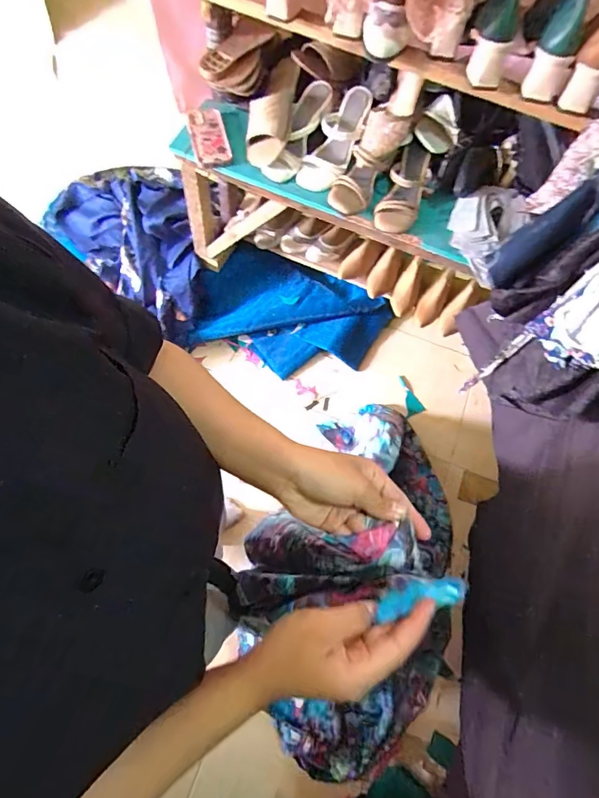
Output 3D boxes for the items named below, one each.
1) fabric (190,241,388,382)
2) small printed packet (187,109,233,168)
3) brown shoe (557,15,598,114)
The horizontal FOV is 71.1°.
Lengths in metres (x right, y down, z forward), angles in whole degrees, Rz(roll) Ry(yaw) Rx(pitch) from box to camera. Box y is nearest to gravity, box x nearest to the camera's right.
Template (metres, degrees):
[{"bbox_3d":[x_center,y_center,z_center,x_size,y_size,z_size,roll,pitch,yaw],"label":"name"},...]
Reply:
[{"bbox_3d":[-0.044,-0.283,1.424,0.635,0.135,0.335,18,69,5],"label":"fabric"},{"bbox_3d":[-0.205,-0.600,0.954,0.076,0.027,0.165,-13,70,-8],"label":"small printed packet"},{"bbox_3d":[0.464,-0.538,0.655,0.059,0.151,0.073,13,38,3],"label":"brown shoe"}]

